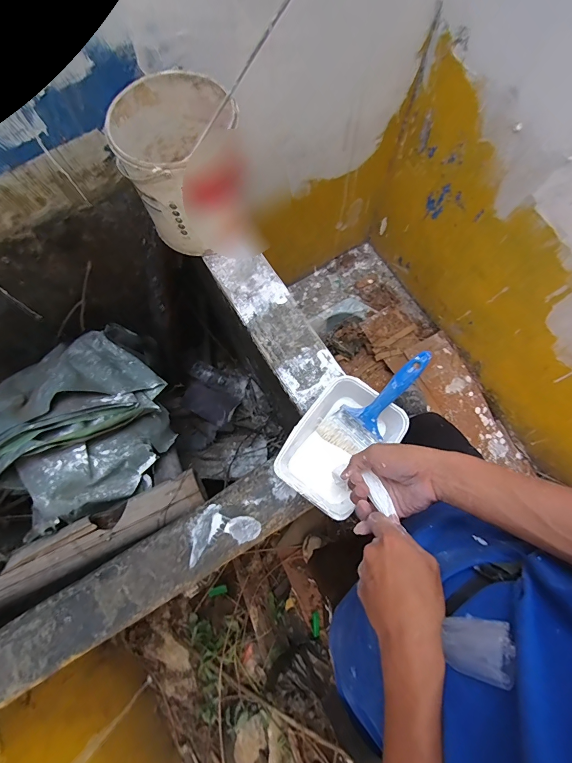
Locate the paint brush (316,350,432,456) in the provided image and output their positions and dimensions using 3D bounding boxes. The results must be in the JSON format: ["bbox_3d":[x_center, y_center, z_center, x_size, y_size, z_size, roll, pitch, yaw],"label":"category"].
[{"bbox_3d":[0.125,0.034,0.491,0.066,0.014,0.185,50,116,14],"label":"paint brush"}]

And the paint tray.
[{"bbox_3d":[0.076,0.087,0.510,0.128,0.057,0.175,37,76,11],"label":"paint tray"}]

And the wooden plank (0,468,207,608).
[{"bbox_3d":[-0.371,0.288,0.614,0.481,0.052,0.076,-26,74,-8],"label":"wooden plank"}]

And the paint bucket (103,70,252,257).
[{"bbox_3d":[-0.157,-0.337,0.575,0.168,0.175,0.186,-15,73,-5],"label":"paint bucket"}]

